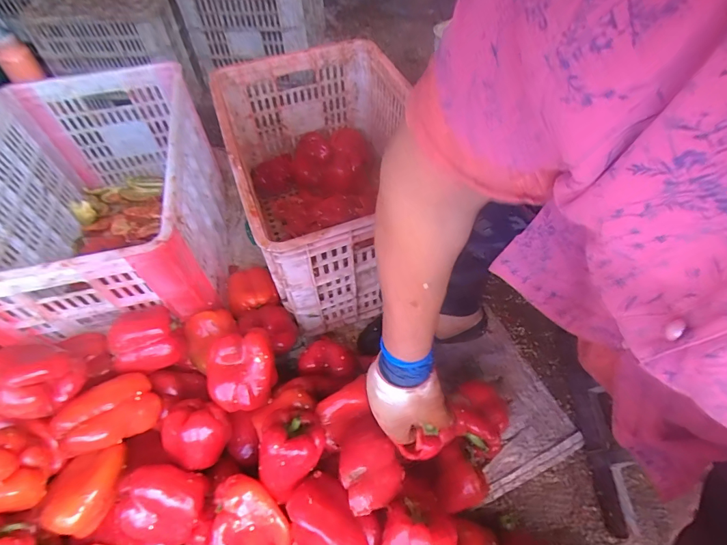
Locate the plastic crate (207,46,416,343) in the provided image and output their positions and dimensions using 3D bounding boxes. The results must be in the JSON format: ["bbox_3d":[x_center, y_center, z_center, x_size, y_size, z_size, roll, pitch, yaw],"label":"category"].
[{"bbox_3d":[-0.065,-0.197,0.816,0.349,0.279,0.516,-18,56,-11],"label":"plastic crate"}]

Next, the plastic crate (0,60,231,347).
[{"bbox_3d":[-0.476,-0.122,0.757,0.342,0.271,0.495,-10,55,-6],"label":"plastic crate"}]

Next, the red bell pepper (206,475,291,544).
[{"bbox_3d":[-0.141,0.308,0.490,0.091,0.054,0.096,0,55,1],"label":"red bell pepper"}]

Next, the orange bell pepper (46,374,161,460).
[{"bbox_3d":[-0.350,0.196,0.546,0.117,0.070,0.083,-22,86,-45],"label":"orange bell pepper"}]

